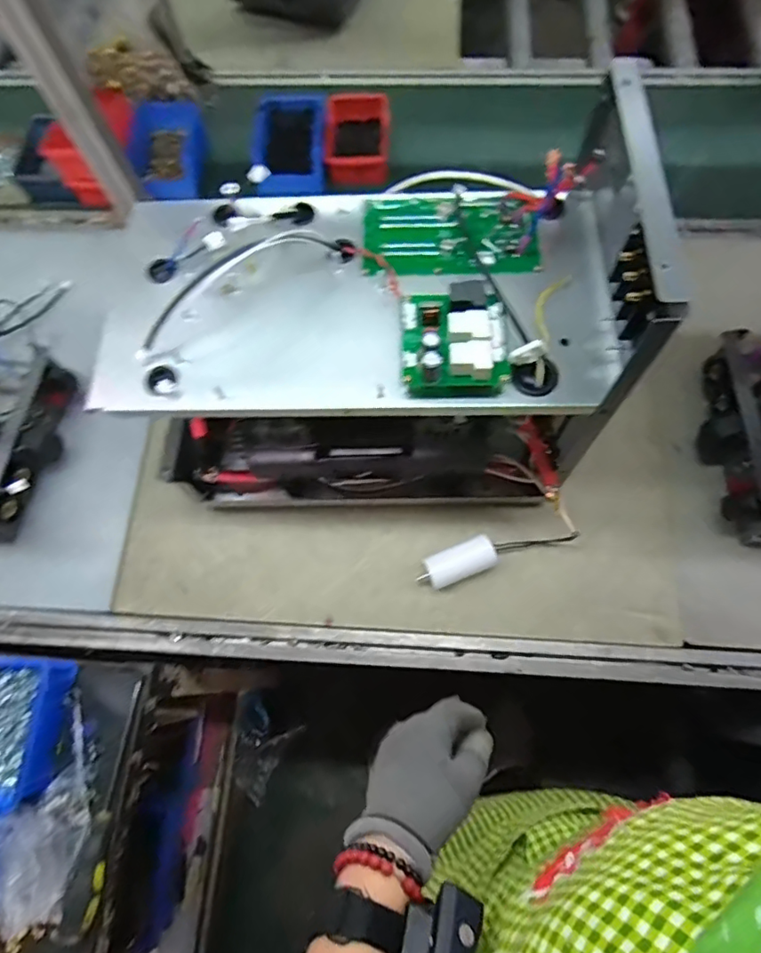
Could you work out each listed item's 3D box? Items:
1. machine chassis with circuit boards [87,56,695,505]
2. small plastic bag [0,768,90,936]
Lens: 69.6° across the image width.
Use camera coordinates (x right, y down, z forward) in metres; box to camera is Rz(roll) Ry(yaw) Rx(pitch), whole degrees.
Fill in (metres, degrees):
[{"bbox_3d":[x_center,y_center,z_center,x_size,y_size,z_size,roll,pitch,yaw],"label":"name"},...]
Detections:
[{"bbox_3d":[-0.023,-0.145,0.591,0.447,0.371,0.263,3,71,3],"label":"machine chassis with circuit boards"},{"bbox_3d":[-0.368,0.404,0.583,0.109,0.039,0.123,-25,72,-7],"label":"small plastic bag"}]

